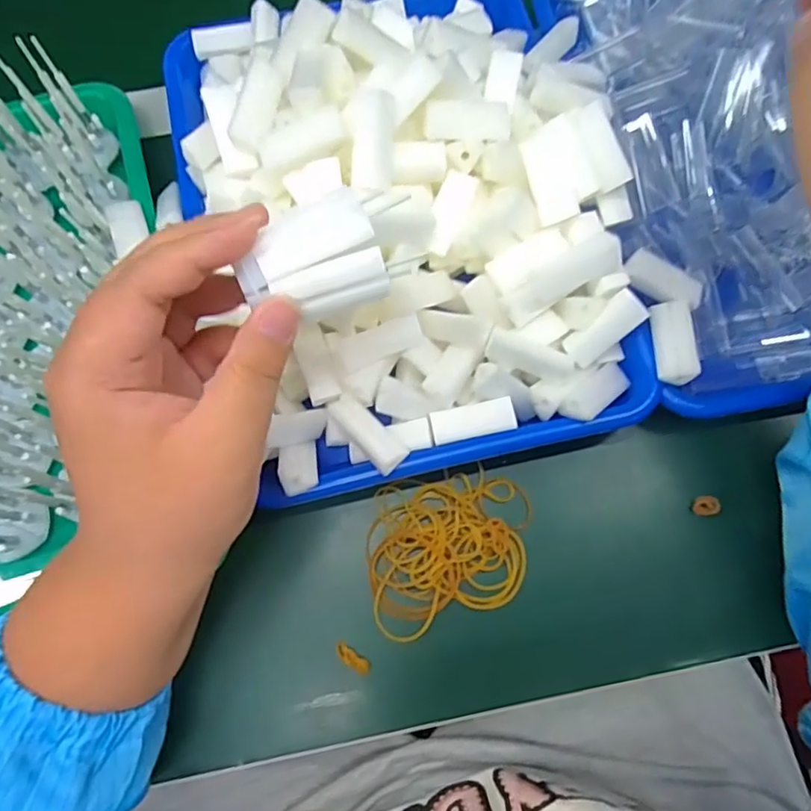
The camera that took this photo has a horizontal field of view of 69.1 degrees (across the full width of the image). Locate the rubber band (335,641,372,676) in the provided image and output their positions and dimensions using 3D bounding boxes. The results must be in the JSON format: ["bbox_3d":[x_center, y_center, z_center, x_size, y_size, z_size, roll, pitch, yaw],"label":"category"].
[{"bbox_3d":[-0.028,0.134,0.311,0.022,0.004,0.008,32,76,10],"label":"rubber band"}]

